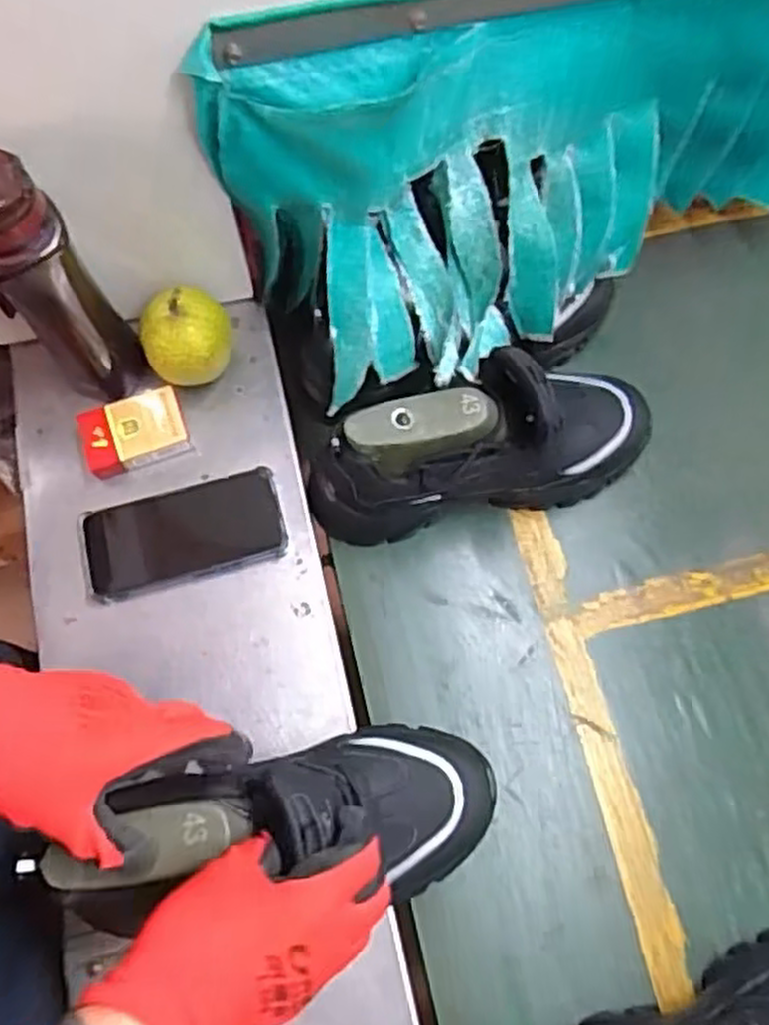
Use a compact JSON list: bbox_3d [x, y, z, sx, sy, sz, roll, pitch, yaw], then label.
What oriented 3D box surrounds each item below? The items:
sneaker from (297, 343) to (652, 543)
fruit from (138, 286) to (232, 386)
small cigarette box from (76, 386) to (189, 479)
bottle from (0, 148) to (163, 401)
[{"bbox_3d":[0.092,-0.060,0.656,0.312,0.162,0.112,-20,73,-6],"label":"sneaker"},{"bbox_3d":[-0.168,-0.149,0.675,0.077,0.084,0.064,-26,74,-8],"label":"fruit"},{"bbox_3d":[-0.220,-0.069,0.676,0.089,0.024,0.060,-17,73,-5],"label":"small cigarette box"},{"bbox_3d":[-0.249,-0.164,0.589,0.072,0.239,0.066,-35,75,-11],"label":"bottle"}]

